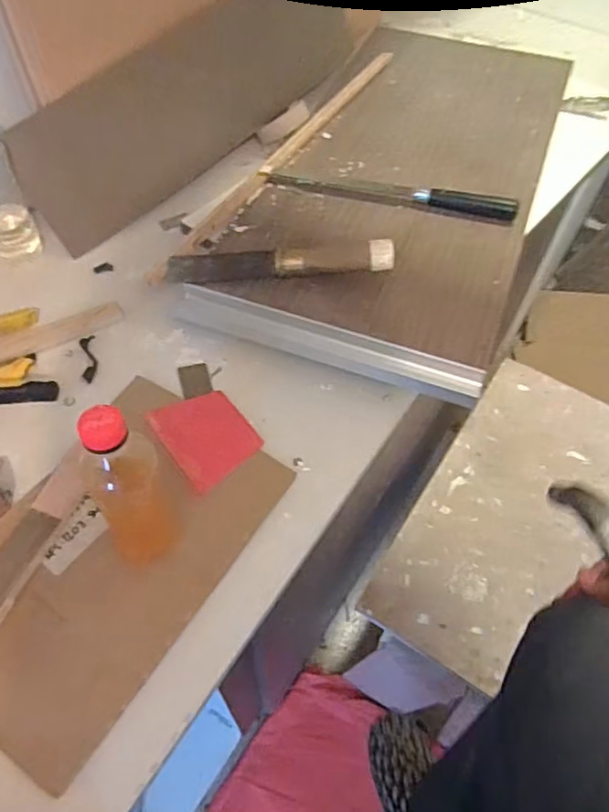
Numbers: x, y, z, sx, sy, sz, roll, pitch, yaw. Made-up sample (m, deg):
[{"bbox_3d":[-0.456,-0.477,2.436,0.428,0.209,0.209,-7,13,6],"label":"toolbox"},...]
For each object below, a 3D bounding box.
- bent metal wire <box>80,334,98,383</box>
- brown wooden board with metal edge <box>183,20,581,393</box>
[{"bbox_3d":[-0.235,-0.050,0.641,0.016,0.006,0.062,-9,57,-8],"label":"bent metal wire"},{"bbox_3d":[0.140,-0.337,0.819,0.361,0.044,0.721,18,57,10],"label":"brown wooden board with metal edge"}]

